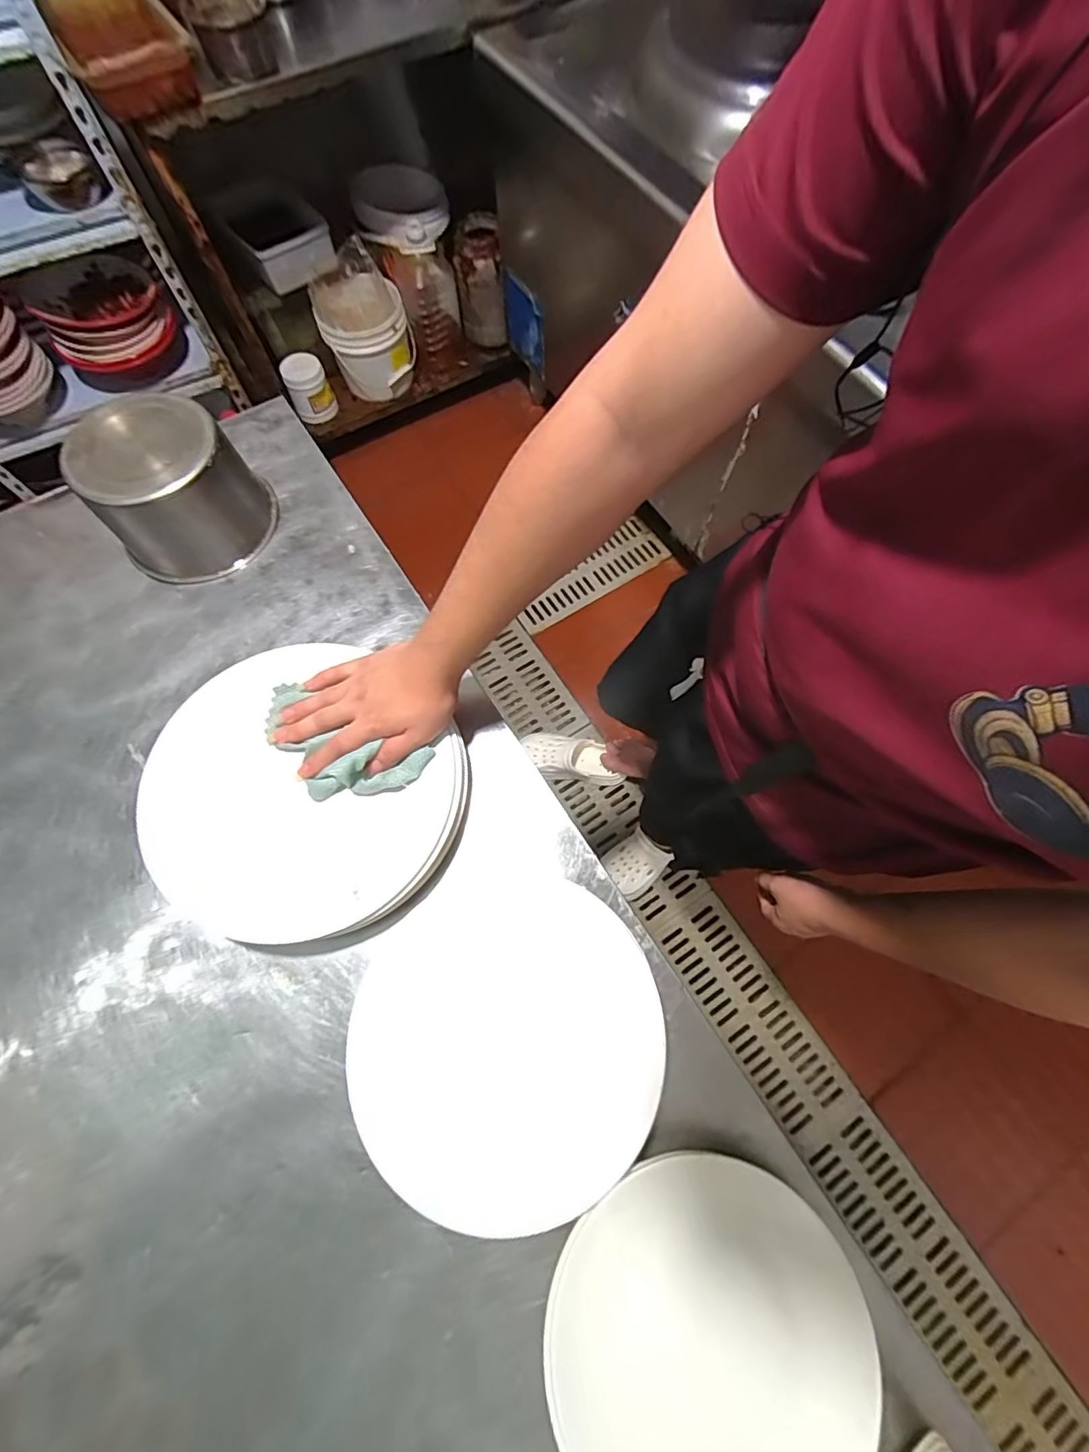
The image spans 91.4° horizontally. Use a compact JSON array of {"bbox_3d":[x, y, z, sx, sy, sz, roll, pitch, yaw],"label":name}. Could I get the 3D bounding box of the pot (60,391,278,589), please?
[{"bbox_3d":[-0.405,-0.257,0.586,0.160,0.120,0.135,-42,75,-14],"label":"pot"}]

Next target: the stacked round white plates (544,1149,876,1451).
[{"bbox_3d":[0.112,0.439,0.380,0.213,0.043,0.219,0,70,-1],"label":"stacked round white plates"}]

